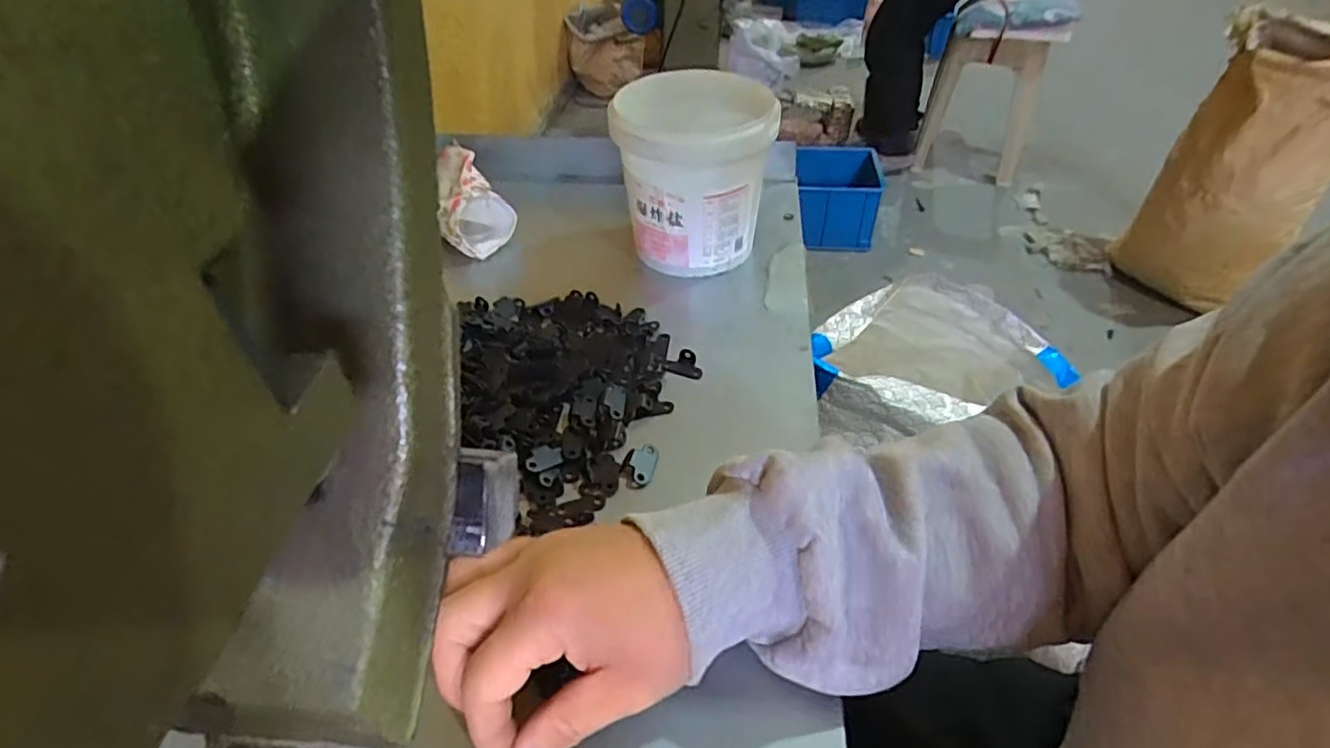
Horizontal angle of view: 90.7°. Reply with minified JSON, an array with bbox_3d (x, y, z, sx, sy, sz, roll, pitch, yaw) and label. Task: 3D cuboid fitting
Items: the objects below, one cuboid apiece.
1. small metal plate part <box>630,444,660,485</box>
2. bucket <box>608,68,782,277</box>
[{"bbox_3d":[-0.013,0.052,0.390,0.015,0.005,0.029,12,45,10],"label":"small metal plate part"},{"bbox_3d":[0.021,-0.160,0.528,0.115,0.123,0.121,1,44,-1],"label":"bucket"}]

